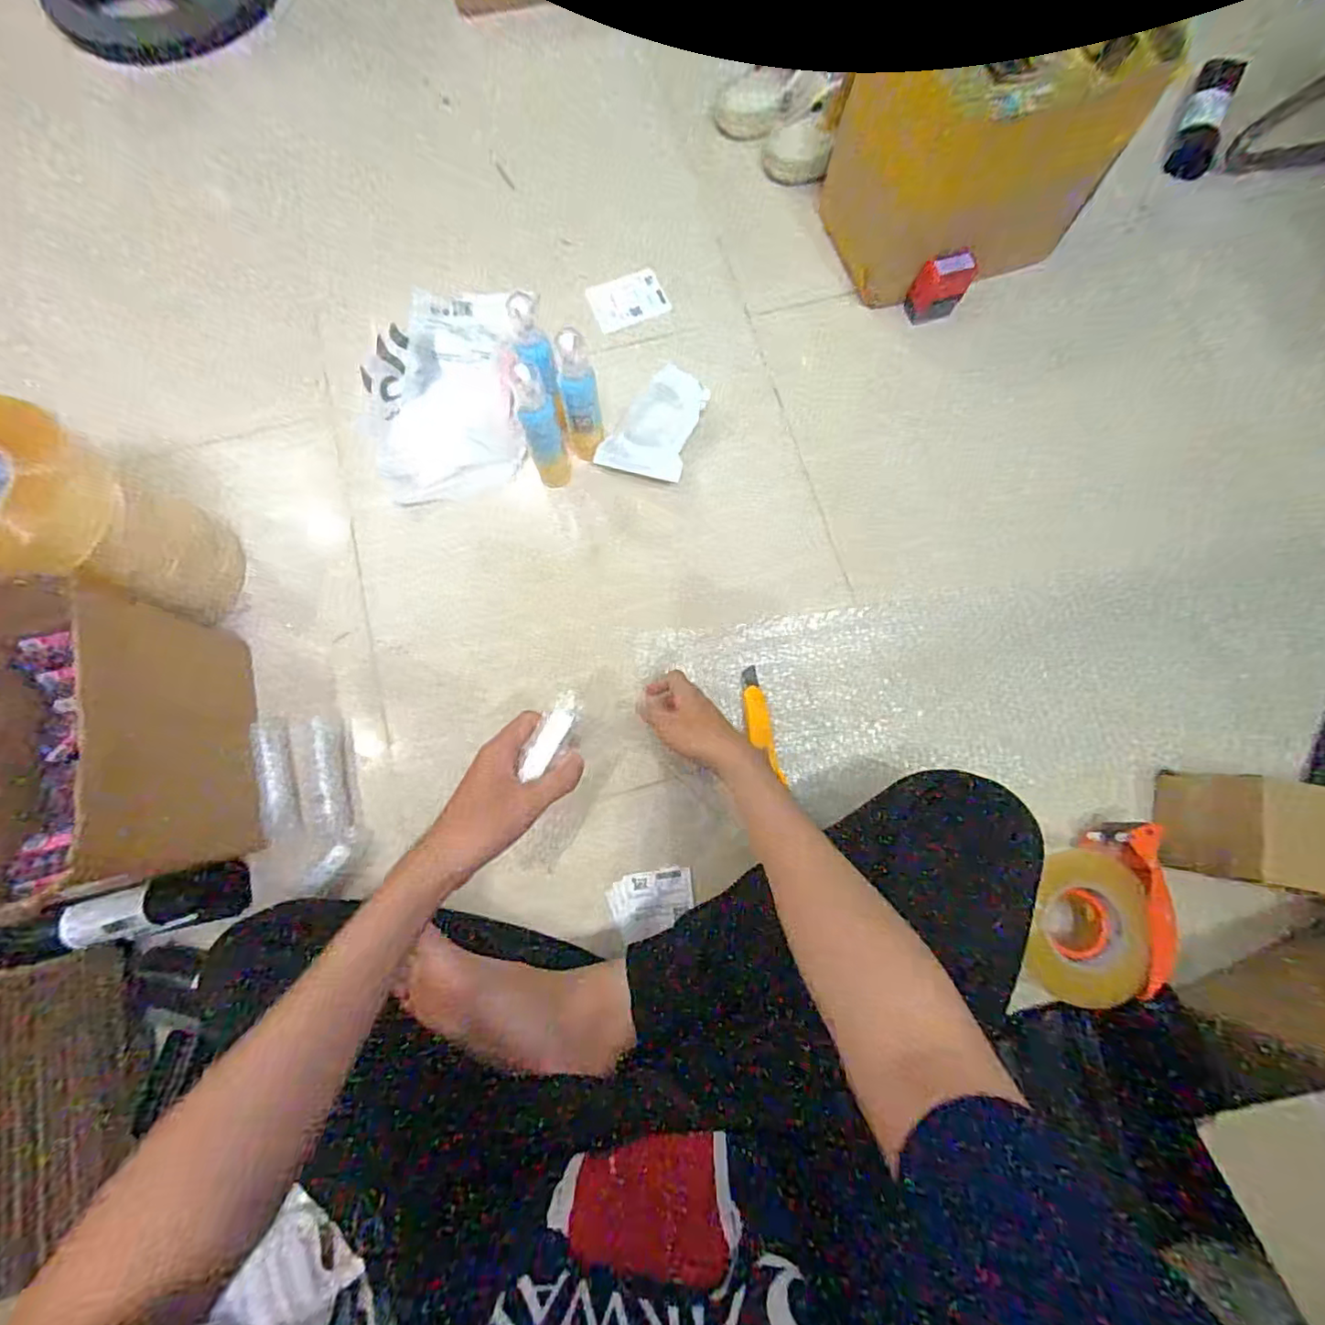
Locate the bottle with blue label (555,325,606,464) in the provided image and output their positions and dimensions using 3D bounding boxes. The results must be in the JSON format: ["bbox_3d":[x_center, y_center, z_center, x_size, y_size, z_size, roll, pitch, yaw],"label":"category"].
[{"bbox_3d":[-0.097,-0.307,0.710,0.044,0.187,0.047,0,78,0],"label":"bottle with blue label"}]

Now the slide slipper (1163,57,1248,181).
[{"bbox_3d":[0.825,-0.827,0.920,0.067,0.045,0.204,25,79,5],"label":"slide slipper"}]

